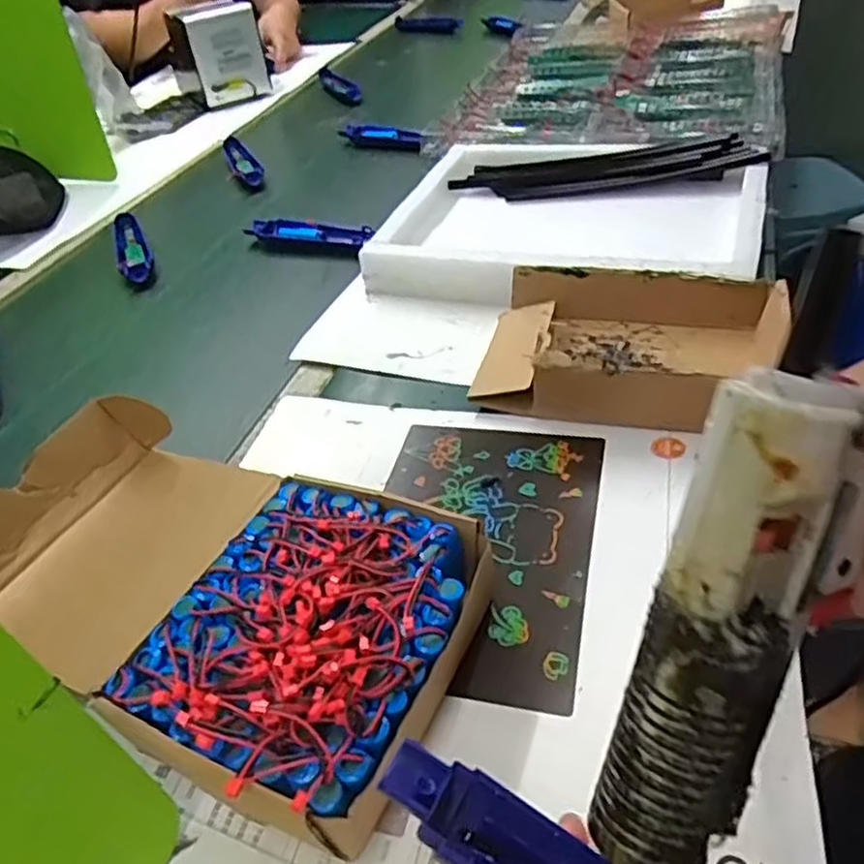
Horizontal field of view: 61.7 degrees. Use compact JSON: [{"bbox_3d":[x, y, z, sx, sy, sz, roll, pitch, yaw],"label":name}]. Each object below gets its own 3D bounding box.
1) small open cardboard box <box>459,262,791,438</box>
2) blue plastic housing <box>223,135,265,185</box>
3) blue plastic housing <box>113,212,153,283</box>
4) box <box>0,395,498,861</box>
[{"bbox_3d":[0.153,-0.068,0.563,0.212,0.063,0.152,9,43,17],"label":"small open cardboard box"},{"bbox_3d":[-0.269,-0.385,1.031,0.034,0.022,0.170,-19,42,-14],"label":"blue plastic housing"},{"bbox_3d":[-0.356,-0.218,0.853,0.037,0.019,0.177,-20,43,-15],"label":"blue plastic housing"},{"bbox_3d":[-0.126,0.086,0.413,0.310,0.069,0.172,17,46,25],"label":"box"}]

